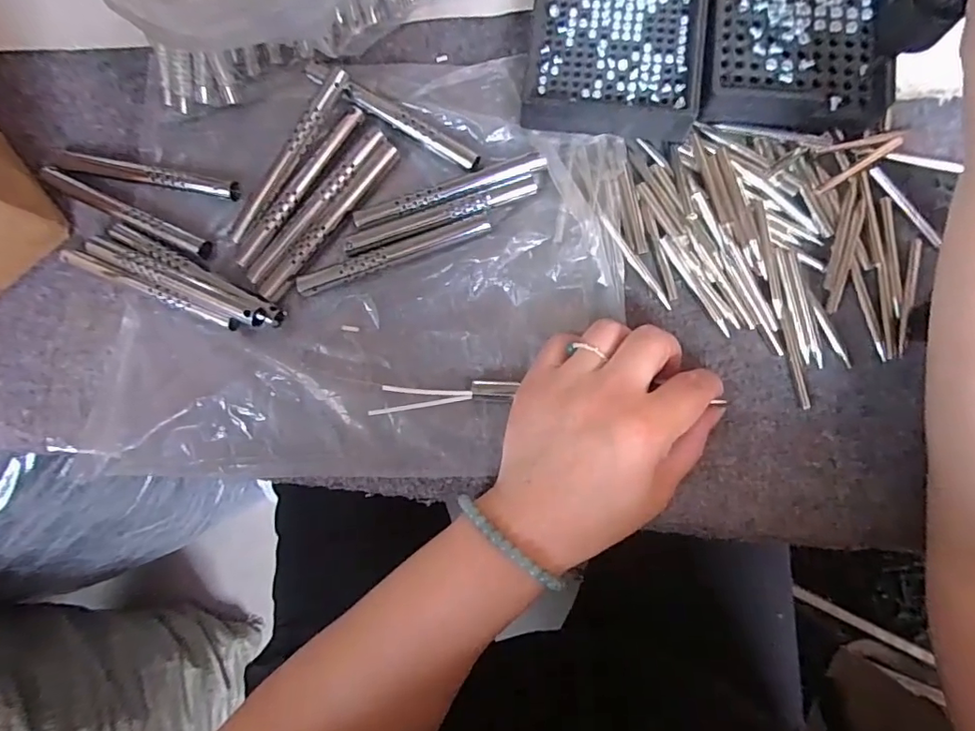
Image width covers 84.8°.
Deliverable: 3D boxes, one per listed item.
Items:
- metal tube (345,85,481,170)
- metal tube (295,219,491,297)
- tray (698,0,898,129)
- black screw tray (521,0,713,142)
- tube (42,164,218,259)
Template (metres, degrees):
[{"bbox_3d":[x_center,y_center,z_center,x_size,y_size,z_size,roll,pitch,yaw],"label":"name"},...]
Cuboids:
[{"bbox_3d":[-0.041,-0.133,0.296,0.084,0.008,0.010,32,87,7],"label":"metal tube"},{"bbox_3d":[-0.052,-0.060,0.293,0.110,0.006,0.011,-17,83,2],"label":"metal tube"},{"bbox_3d":[0.164,-0.201,0.282,0.094,0.024,0.147,8,84,5],"label":"tray"},{"bbox_3d":[0.071,-0.193,0.288,0.089,0.024,0.149,6,84,4],"label":"black screw tray"},{"bbox_3d":[-0.207,-0.087,0.305,0.111,0.007,0.011,25,86,6],"label":"tube"}]

